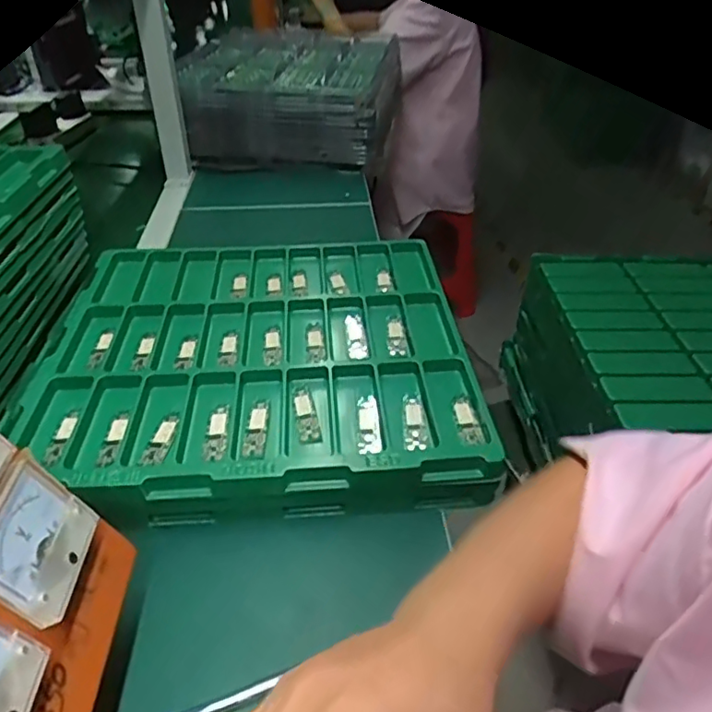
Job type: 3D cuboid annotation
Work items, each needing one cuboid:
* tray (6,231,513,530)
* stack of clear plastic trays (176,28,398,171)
[{"bbox_3d":[-0.097,-0.011,0.590,0.399,0.042,0.381,-3,38,-5],"label":"tray"},{"bbox_3d":[-0.125,-0.544,1.188,0.403,0.134,0.520,4,38,5],"label":"stack of clear plastic trays"}]

